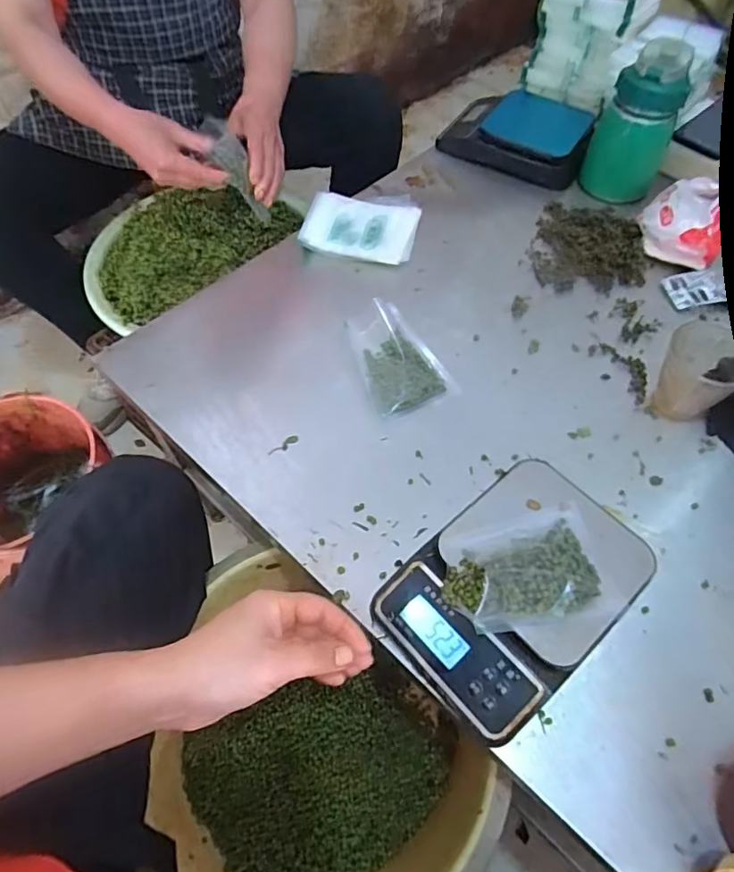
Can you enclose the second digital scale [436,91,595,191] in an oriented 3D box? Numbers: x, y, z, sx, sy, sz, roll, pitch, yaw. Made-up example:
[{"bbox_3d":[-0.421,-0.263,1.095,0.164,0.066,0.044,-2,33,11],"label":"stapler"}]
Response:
[{"bbox_3d":[0.249,-0.494,0.898,0.223,0.048,0.171,23,60,14],"label":"second digital scale"}]

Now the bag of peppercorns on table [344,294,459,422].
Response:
[{"bbox_3d":[0.040,-0.097,0.639,0.095,0.036,0.137,-16,58,-10],"label":"bag of peppercorns on table"}]

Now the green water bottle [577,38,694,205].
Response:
[{"bbox_3d":[0.386,-0.441,0.798,0.108,0.190,0.094,25,60,16],"label":"green water bottle"}]

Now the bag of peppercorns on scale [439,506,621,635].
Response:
[{"bbox_3d":[0.135,0.111,0.452,0.138,0.034,0.093,-16,58,-10],"label":"bag of peppercorns on scale"}]

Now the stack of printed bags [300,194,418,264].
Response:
[{"bbox_3d":[-0.008,-0.307,0.788,0.157,0.017,0.148,7,57,5],"label":"stack of printed bags"}]

